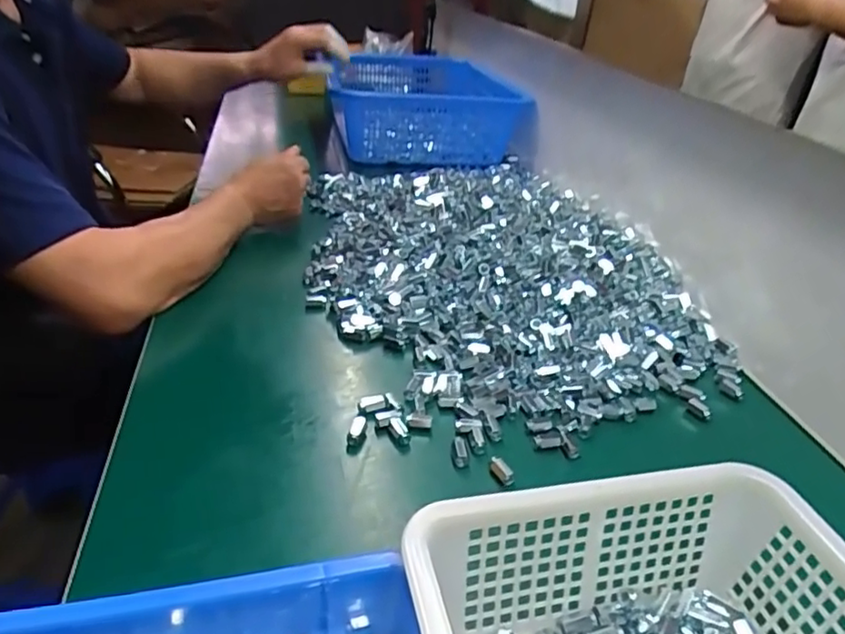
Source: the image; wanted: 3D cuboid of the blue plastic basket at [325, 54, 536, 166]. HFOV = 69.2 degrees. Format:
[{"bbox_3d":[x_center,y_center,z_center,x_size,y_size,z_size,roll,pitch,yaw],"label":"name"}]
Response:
[{"bbox_3d":[-0.026,-0.459,1.306,0.351,0.128,0.544,-2,32,-11],"label":"blue plastic basket"}]

